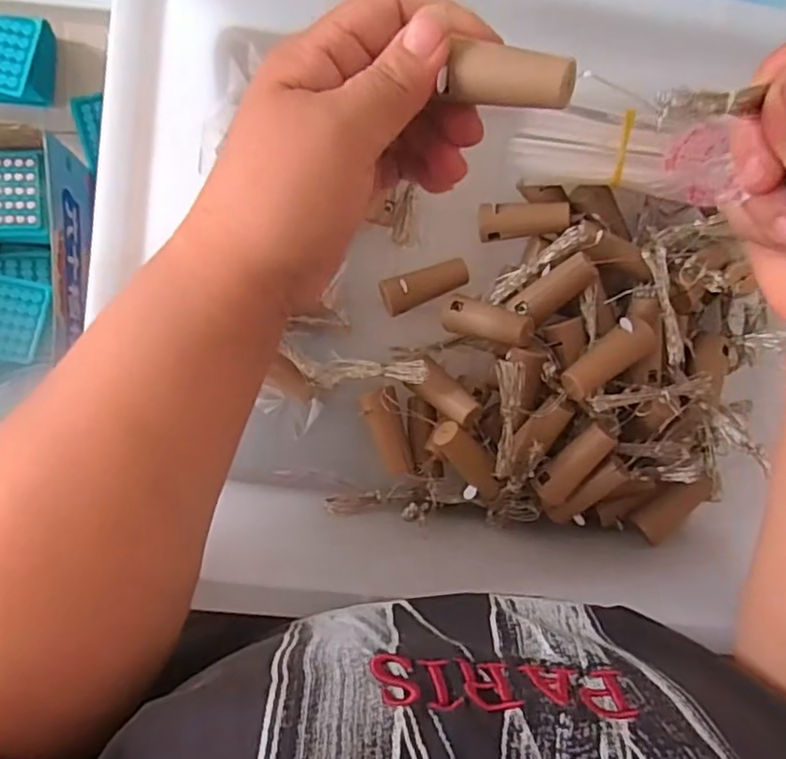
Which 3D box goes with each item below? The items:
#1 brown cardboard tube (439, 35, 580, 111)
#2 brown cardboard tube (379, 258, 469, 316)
[{"bbox_3d":[0.038,-0.099,0.210,0.041,0.012,0.014,13,83,16],"label":"brown cardboard tube"},{"bbox_3d":[0.018,-0.053,0.363,0.051,0.015,0.019,-18,91,-8],"label":"brown cardboard tube"}]

